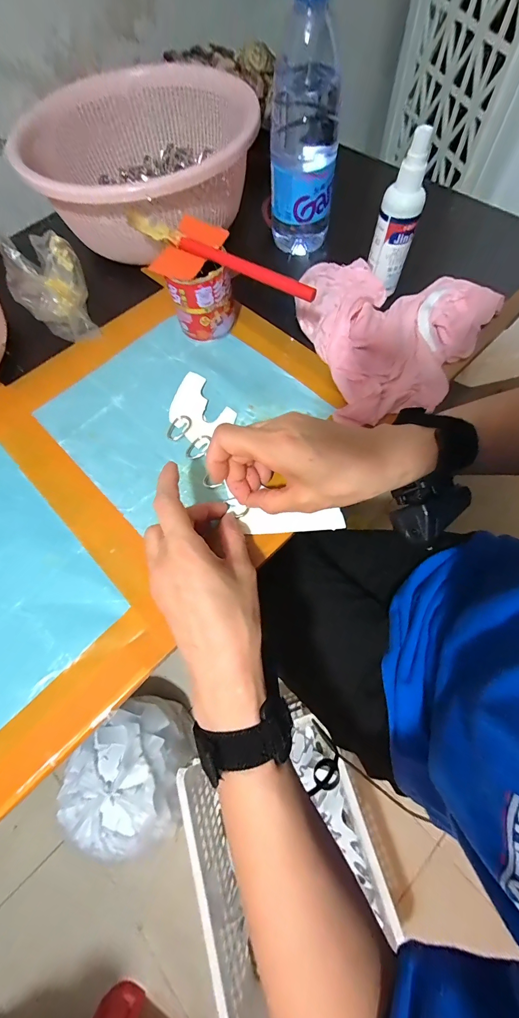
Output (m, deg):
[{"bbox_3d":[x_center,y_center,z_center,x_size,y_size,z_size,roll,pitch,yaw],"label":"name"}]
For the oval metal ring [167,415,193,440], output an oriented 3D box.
[{"bbox_3d":[-0.081,-0.082,0.331,0.019,0.006,0.028,36,74,15],"label":"oval metal ring"}]

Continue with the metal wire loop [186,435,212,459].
[{"bbox_3d":[-0.060,-0.060,0.321,0.020,0.007,0.025,13,70,8],"label":"metal wire loop"}]

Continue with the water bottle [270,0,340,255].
[{"bbox_3d":[0.048,-0.398,0.352,0.071,0.190,0.072,4,69,5],"label":"water bottle"}]

